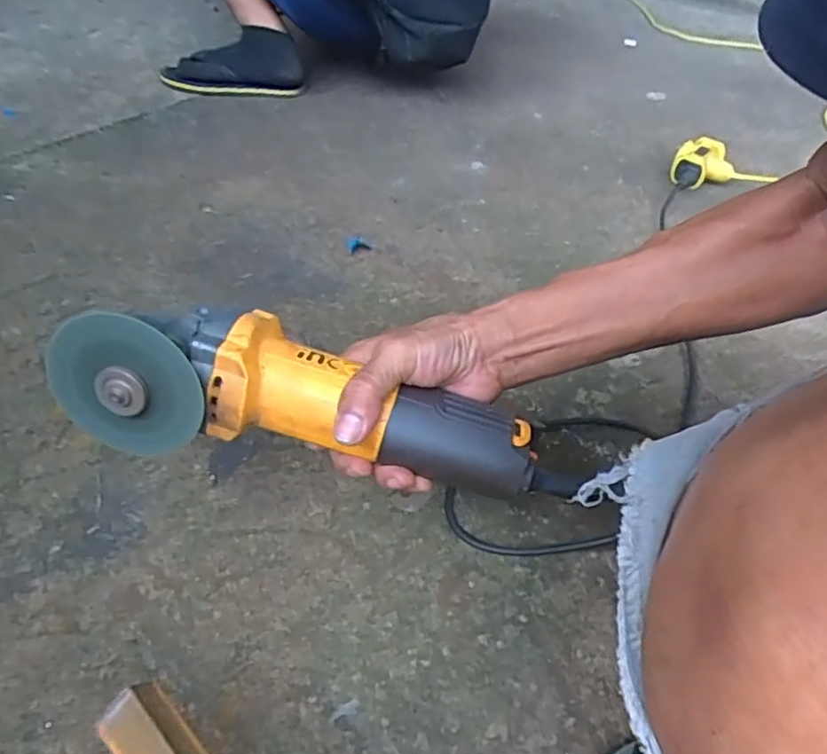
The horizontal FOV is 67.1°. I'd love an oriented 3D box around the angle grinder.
[{"bbox_3d":[-0.054,0.012,0.378,0.292,0.074,0.071,13,46,-8],"label":"angle grinder"}]

